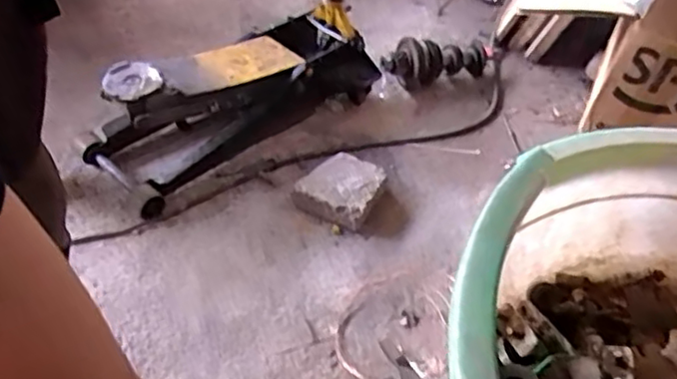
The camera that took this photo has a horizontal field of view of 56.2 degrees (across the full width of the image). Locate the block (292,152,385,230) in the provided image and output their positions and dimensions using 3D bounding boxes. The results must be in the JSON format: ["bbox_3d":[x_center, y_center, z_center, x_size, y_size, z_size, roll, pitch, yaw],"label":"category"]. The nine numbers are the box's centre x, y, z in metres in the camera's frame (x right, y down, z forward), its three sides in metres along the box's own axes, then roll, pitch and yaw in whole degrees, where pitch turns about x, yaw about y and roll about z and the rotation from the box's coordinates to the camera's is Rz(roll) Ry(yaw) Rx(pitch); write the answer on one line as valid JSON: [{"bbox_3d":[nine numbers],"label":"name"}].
[{"bbox_3d":[0.001,-0.002,1.324,0.157,0.064,0.158,22,49,17],"label":"block"}]

